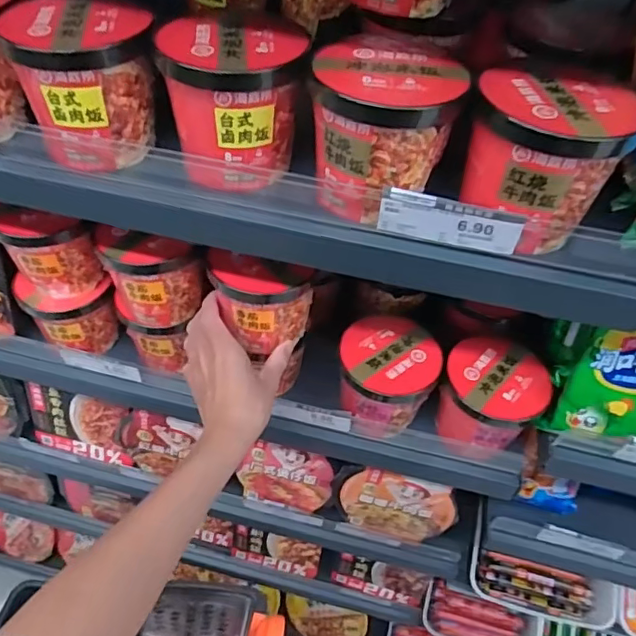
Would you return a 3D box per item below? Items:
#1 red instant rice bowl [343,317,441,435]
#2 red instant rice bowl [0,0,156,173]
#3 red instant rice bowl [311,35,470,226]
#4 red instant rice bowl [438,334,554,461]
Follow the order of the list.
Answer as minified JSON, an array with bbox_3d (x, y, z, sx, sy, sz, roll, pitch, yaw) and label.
[{"bbox_3d":[0.078,0.064,0.640,0.105,0.090,0.104,2,48,-2],"label":"red instant rice bowl"},{"bbox_3d":[-0.182,-0.187,0.447,0.098,0.101,0.087,-7,49,-11],"label":"red instant rice bowl"},{"bbox_3d":[0.047,-0.135,0.415,0.100,0.106,0.082,0,48,-4],"label":"red instant rice bowl"},{"bbox_3d":[0.191,0.095,0.631,0.103,0.112,0.099,2,48,-2],"label":"red instant rice bowl"}]

